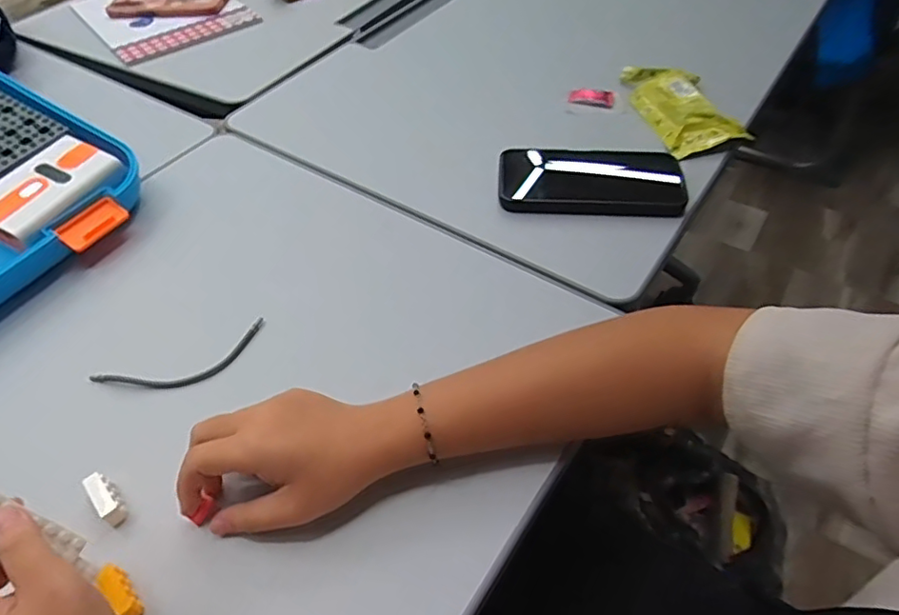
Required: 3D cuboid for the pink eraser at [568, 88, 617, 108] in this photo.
[{"bbox_3d":[0.166,-0.245,0.677,0.054,0.018,0.022,15,52,15],"label":"pink eraser"}]

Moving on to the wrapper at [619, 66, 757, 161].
[{"bbox_3d":[0.255,-0.230,0.652,0.084,0.027,0.159,-15,51,-10],"label":"wrapper"}]

